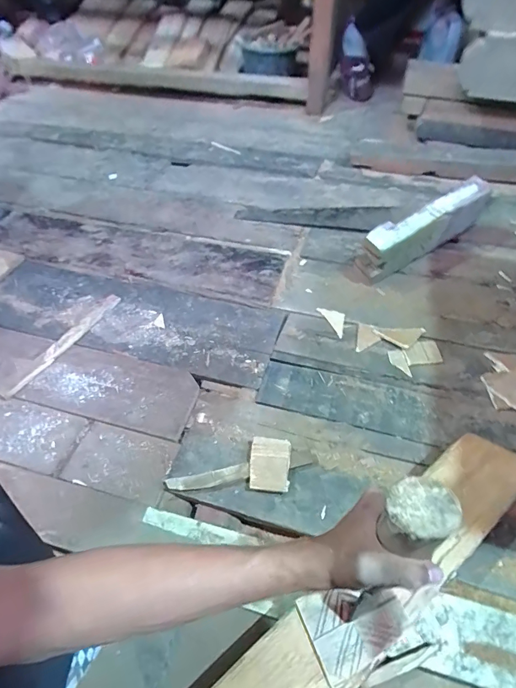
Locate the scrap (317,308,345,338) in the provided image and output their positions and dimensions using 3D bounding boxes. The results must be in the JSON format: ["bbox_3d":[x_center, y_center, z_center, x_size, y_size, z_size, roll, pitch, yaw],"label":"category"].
[{"bbox_3d":[0.158,-0.051,0.810,0.038,0.005,0.083,-23,55,-14],"label":"scrap"}]

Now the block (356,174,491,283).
[{"bbox_3d":[0.365,-0.248,0.888,0.325,0.134,0.065,-26,56,-16],"label":"block"}]

